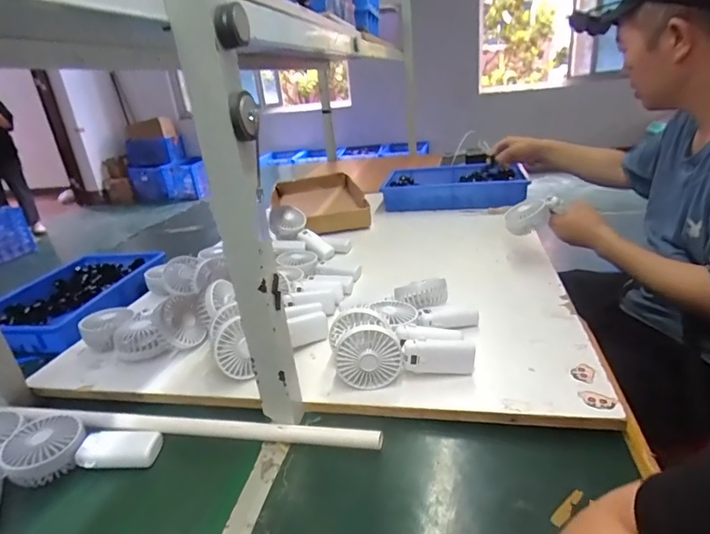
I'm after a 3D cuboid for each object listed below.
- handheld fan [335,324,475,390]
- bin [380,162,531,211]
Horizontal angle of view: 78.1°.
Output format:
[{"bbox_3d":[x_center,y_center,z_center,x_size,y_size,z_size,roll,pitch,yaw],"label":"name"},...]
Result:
[{"bbox_3d":[0.067,0.116,0.591,0.183,0.088,0.040,-7,23,-3],"label":"handheld fan"},{"bbox_3d":[0.314,-0.256,1.412,0.444,0.086,0.324,1,24,15],"label":"bin"}]

